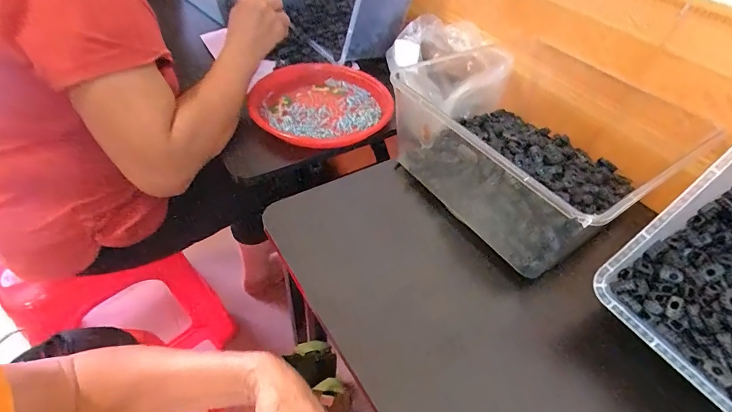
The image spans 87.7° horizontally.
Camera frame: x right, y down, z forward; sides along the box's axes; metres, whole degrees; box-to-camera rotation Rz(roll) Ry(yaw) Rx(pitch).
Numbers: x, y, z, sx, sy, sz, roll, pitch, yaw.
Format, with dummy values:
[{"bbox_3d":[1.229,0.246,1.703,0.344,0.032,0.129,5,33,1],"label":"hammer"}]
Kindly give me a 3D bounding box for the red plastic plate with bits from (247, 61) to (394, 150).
[{"bbox_3d":[-0.083,-0.185,0.678,0.241,0.030,0.244,-6,48,-12],"label":"red plastic plate with bits"}]

